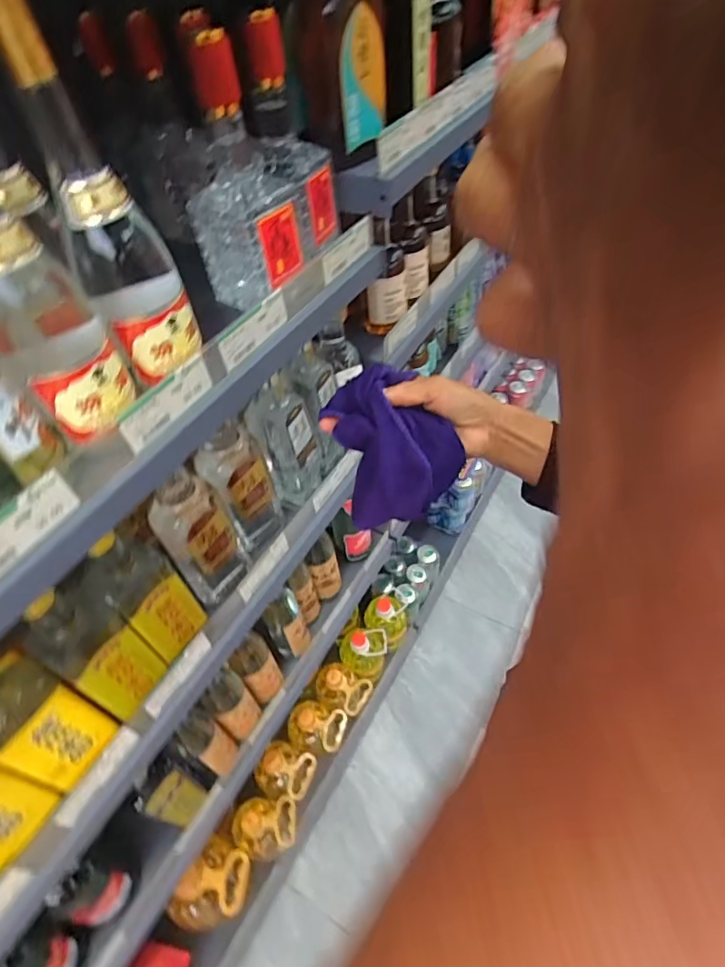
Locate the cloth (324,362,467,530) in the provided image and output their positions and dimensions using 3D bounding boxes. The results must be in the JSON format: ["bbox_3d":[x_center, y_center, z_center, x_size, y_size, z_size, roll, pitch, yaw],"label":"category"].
[{"bbox_3d":[0.028,-0.034,0.455,0.097,0.076,0.120,-16,51,-8],"label":"cloth"}]

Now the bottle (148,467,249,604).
[{"bbox_3d":[-0.190,0.066,0.614,0.077,0.192,0.055,-36,56,-23],"label":"bottle"}]

